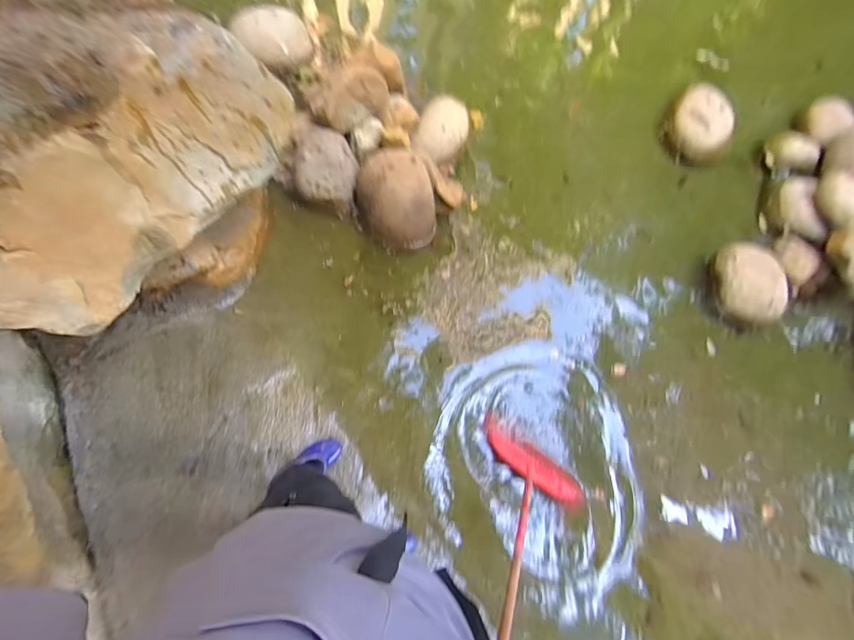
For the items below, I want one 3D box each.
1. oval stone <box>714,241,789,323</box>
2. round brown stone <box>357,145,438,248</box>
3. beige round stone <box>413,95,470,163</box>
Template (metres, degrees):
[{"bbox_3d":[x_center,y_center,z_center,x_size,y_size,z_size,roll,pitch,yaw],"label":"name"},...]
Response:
[{"bbox_3d":[1.120,-0.144,1.405,0.140,0.209,0.264,6,70,-4],"label":"oval stone"},{"bbox_3d":[-0.110,-0.458,1.514,0.299,0.167,0.340,-6,72,-7],"label":"round brown stone"},{"bbox_3d":[0.063,-0.772,1.677,0.193,0.114,0.249,19,70,0],"label":"beige round stone"}]

